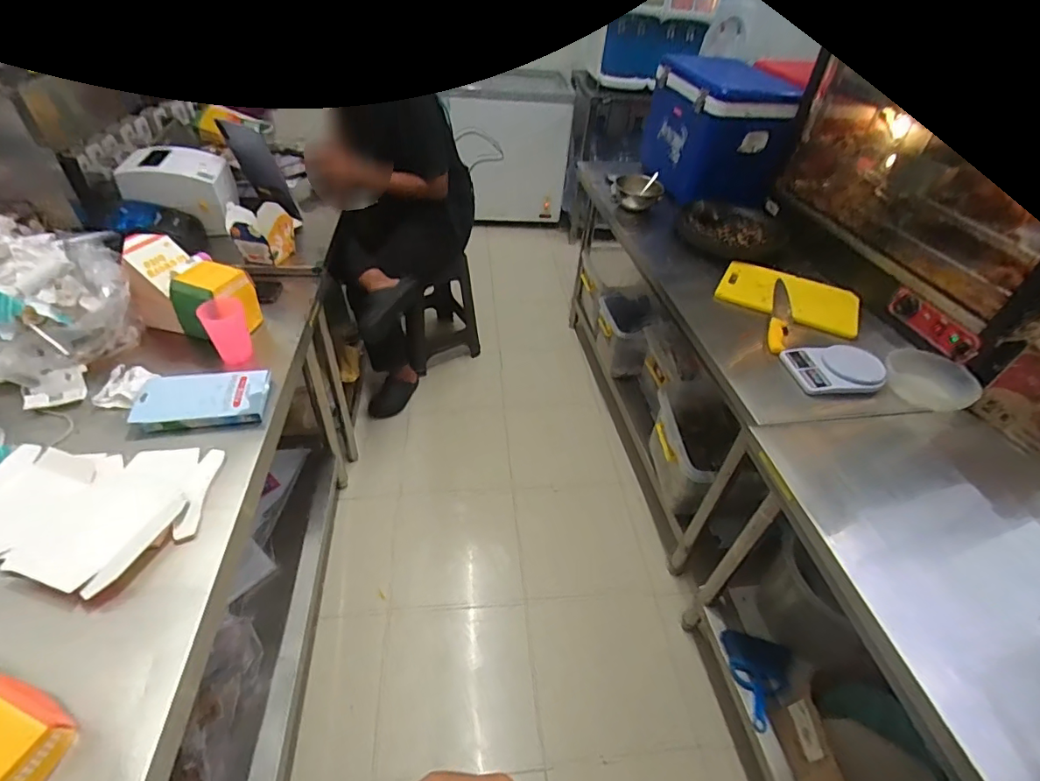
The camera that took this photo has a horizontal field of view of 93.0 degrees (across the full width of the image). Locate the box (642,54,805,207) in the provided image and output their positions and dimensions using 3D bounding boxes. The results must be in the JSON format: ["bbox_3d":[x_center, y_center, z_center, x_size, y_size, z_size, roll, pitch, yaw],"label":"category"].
[{"bbox_3d":[0.659,-0.896,1.652,0.293,0.381,0.553,0,43,-6],"label":"box"}]

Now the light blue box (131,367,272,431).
[{"bbox_3d":[-0.572,0.016,0.893,0.209,0.027,0.120,-4,44,-11],"label":"light blue box"}]

